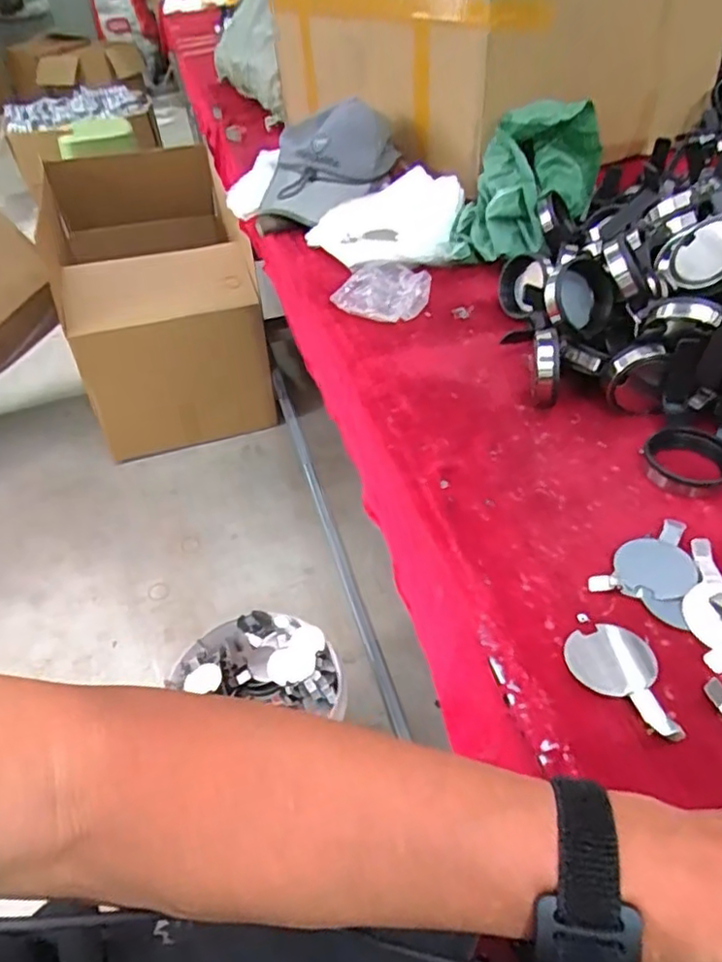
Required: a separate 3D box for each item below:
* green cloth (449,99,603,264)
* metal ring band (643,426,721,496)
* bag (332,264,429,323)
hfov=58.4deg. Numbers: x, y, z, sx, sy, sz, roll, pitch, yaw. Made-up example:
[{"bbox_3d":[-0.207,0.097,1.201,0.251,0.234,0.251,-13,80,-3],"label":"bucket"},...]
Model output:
[{"bbox_3d":[0.230,-0.417,0.862,0.153,0.128,0.288,13,47,18],"label":"green cloth"},{"bbox_3d":[0.272,-0.019,0.537,0.062,0.019,0.056,-2,44,4],"label":"metal ring band"},{"bbox_3d":[0.031,-0.225,0.769,0.087,0.031,0.093,-35,51,-27],"label":"bag"}]

